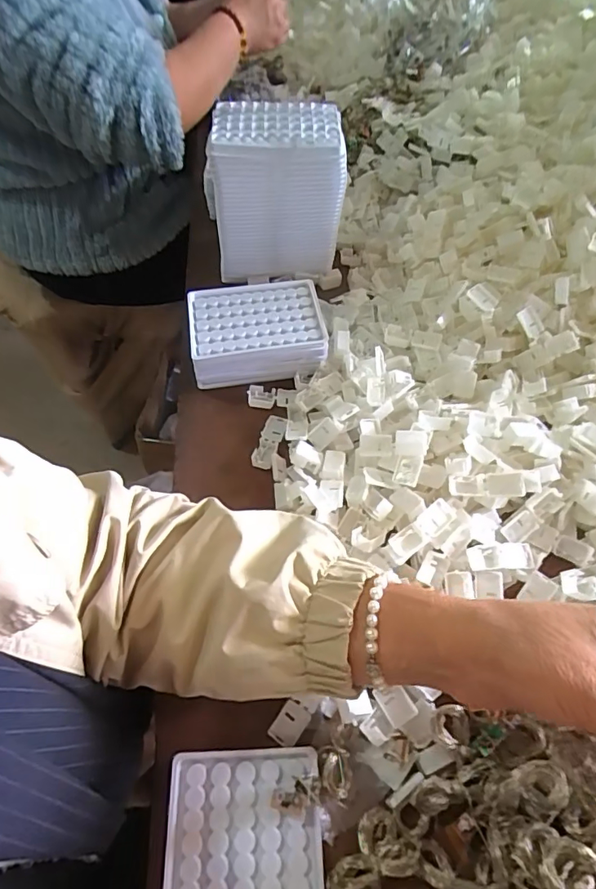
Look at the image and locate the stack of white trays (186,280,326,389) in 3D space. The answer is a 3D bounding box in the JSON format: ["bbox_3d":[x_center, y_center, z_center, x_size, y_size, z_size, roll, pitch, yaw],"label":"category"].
[{"bbox_3d":[-0.041,-0.112,0.493,0.129,0.047,0.096,-7,58,-4],"label":"stack of white trays"}]

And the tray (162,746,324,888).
[{"bbox_3d":[-0.033,0.259,0.289,0.094,0.008,0.129,-2,58,-1],"label":"tray"}]

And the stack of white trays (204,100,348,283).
[{"bbox_3d":[-0.021,-0.260,0.519,0.132,0.150,0.076,2,58,2],"label":"stack of white trays"}]

